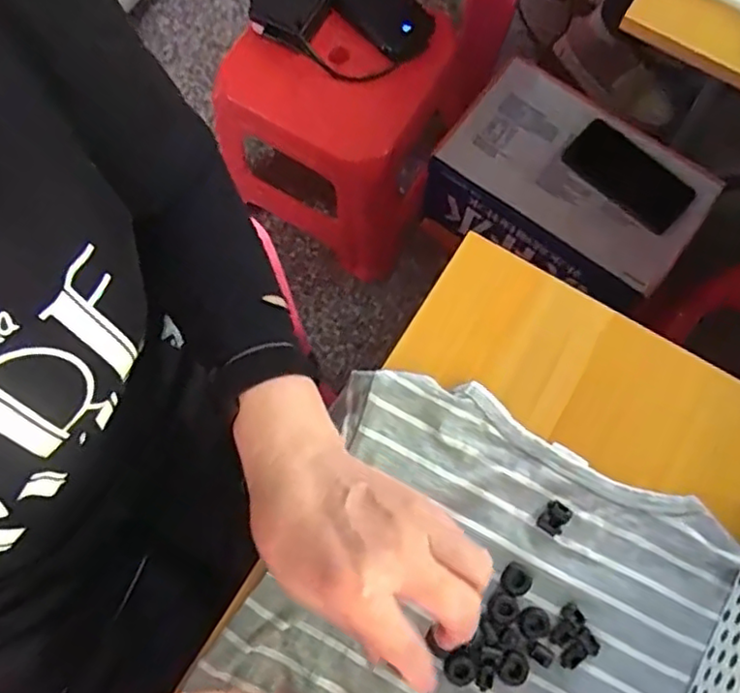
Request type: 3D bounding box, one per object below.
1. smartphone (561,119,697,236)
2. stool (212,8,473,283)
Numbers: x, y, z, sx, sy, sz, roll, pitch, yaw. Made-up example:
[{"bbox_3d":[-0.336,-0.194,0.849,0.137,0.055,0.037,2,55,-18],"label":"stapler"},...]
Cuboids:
[{"bbox_3d":[0.333,-0.220,0.827,0.163,0.015,0.081,41,89,9],"label":"smartphone"},{"bbox_3d":[-0.044,-0.305,0.902,0.242,0.285,0.248,32,78,8],"label":"stool"}]

